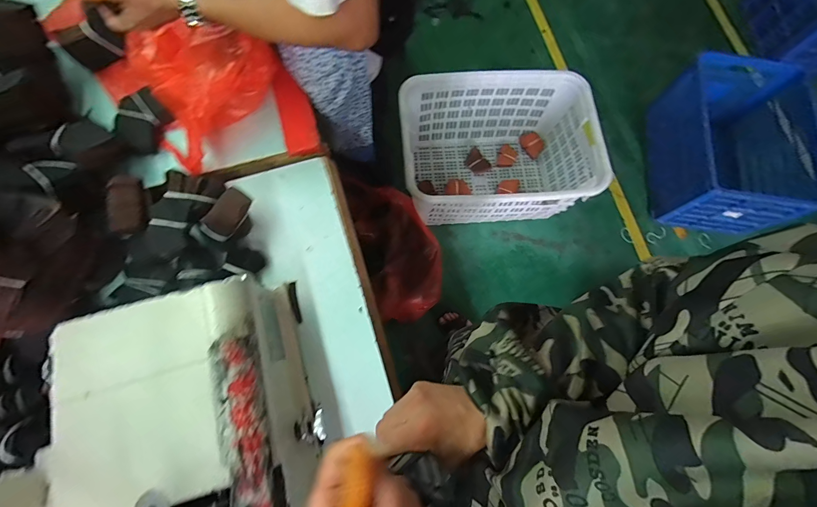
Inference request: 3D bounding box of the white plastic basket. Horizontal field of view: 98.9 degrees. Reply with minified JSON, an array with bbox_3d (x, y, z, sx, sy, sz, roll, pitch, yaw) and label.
[{"bbox_3d":[0.310,-0.373,1.331,0.665,0.349,0.472,-2,77,-2],"label":"white plastic basket"}]

